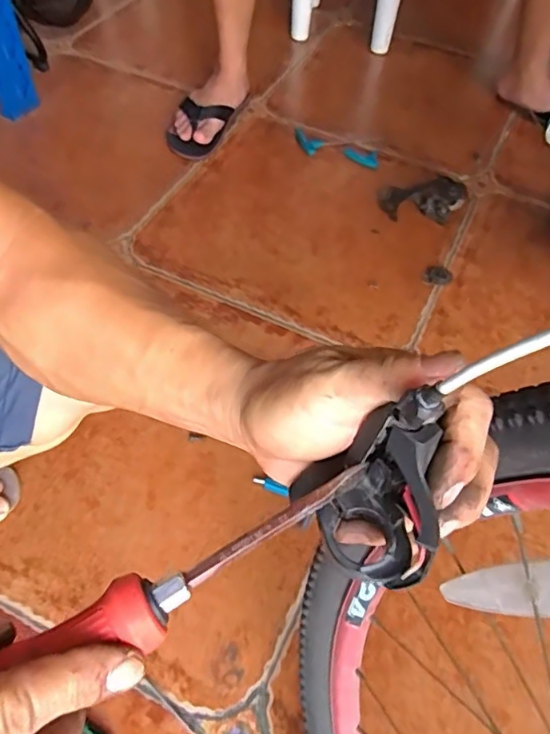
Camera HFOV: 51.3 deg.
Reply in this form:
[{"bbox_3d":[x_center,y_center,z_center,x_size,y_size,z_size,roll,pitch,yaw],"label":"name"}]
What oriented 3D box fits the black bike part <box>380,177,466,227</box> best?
[{"bbox_3d":[0.260,-0.293,1.007,0.143,0.046,0.080,-8,55,-8],"label":"black bike part"}]

